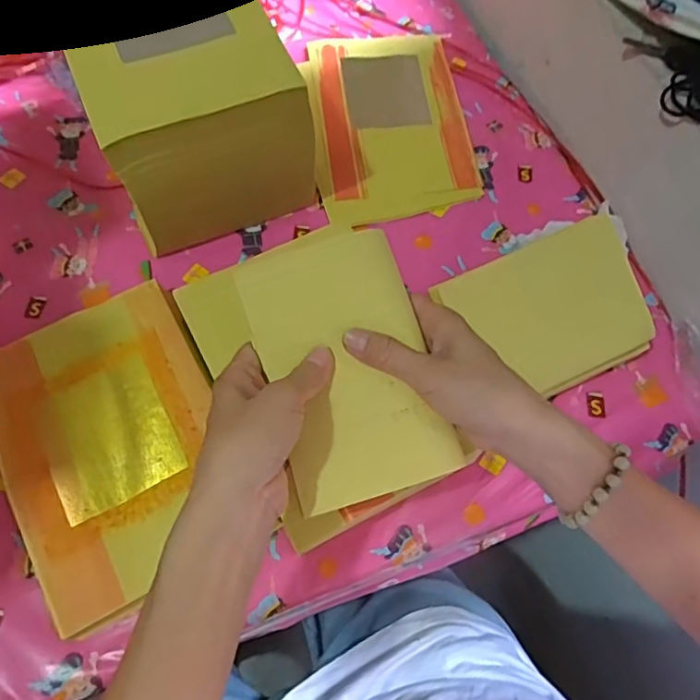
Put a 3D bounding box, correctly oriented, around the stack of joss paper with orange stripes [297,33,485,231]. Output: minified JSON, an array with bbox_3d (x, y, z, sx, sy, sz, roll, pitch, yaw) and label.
[{"bbox_3d":[0.043,-0.251,0.605,0.168,0.011,0.256,-6,66,-6],"label":"stack of joss paper with orange stripes"}]

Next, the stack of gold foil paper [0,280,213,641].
[{"bbox_3d":[-0.181,0.070,0.436,0.157,0.029,0.232,-26,69,-15],"label":"stack of gold foil paper"}]

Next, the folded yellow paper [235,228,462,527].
[{"bbox_3d":[-0.002,0.011,0.353,0.101,0.013,0.161,-18,80,-4],"label":"folded yellow paper"}]

